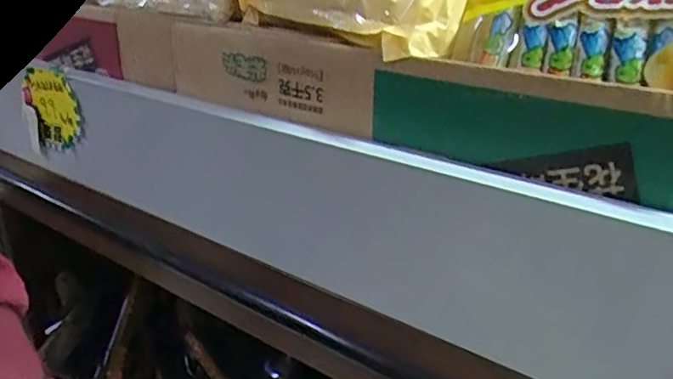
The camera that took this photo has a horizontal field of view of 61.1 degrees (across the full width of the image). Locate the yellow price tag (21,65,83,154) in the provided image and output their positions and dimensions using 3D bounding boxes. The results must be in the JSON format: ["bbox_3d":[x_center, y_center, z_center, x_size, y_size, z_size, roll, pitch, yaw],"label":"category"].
[{"bbox_3d":[-0.371,-0.105,0.743,0.126,0.107,0.013,-6,12,38],"label":"yellow price tag"}]

